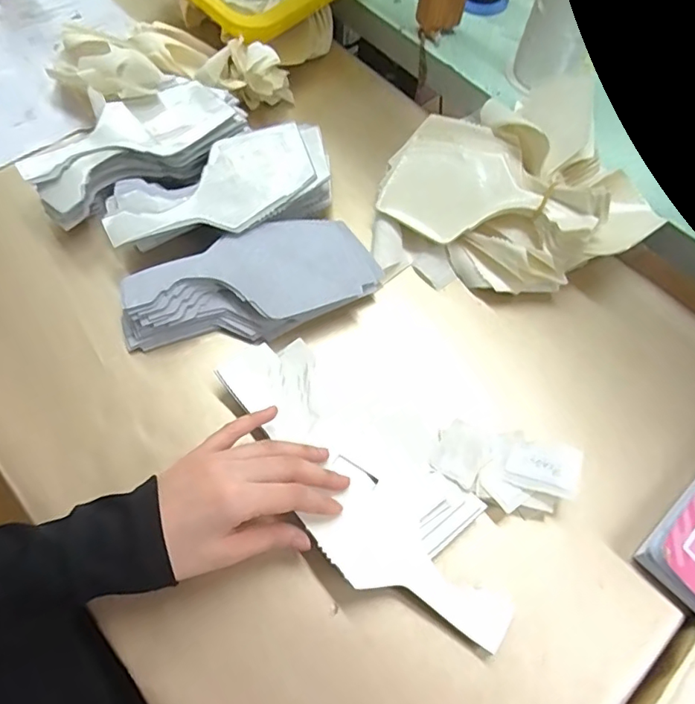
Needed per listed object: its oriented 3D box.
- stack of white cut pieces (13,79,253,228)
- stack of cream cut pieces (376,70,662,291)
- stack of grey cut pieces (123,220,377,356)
[{"bbox_3d":[-0.192,-0.188,0.505,0.200,0.053,0.096,-26,68,-10],"label":"stack of white cut pieces"},{"bbox_3d":[0.146,-0.138,0.490,0.237,0.090,0.164,-1,61,-3],"label":"stack of cream cut pieces"},{"bbox_3d":[-0.082,-0.056,0.452,0.207,0.035,0.086,-18,65,-13],"label":"stack of grey cut pieces"}]

